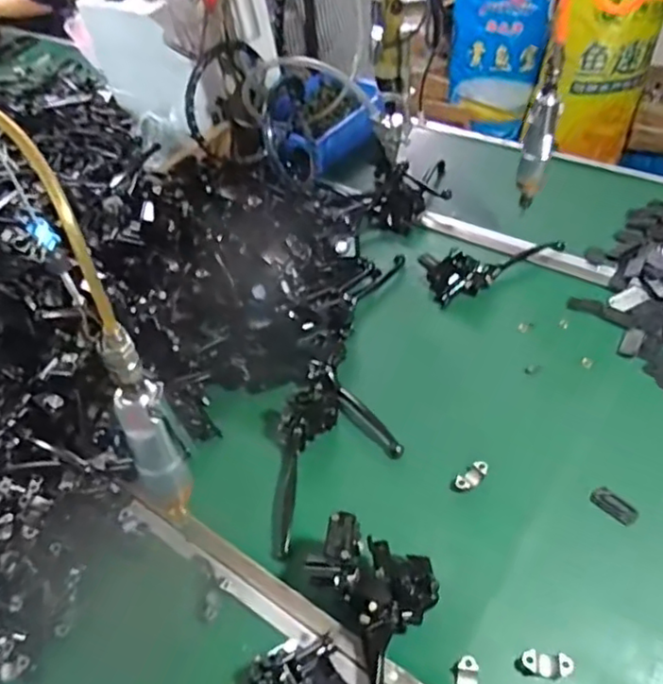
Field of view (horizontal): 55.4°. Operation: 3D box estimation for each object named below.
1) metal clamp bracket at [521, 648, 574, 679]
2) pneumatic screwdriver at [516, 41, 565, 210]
[{"bbox_3d":[0.202,0.301,0.590,0.045,0.016,0.021,6,47,15],"label":"metal clamp bracket"},{"bbox_3d":[0.279,-0.274,0.844,0.044,0.226,0.049,8,47,16],"label":"pneumatic screwdriver"}]

